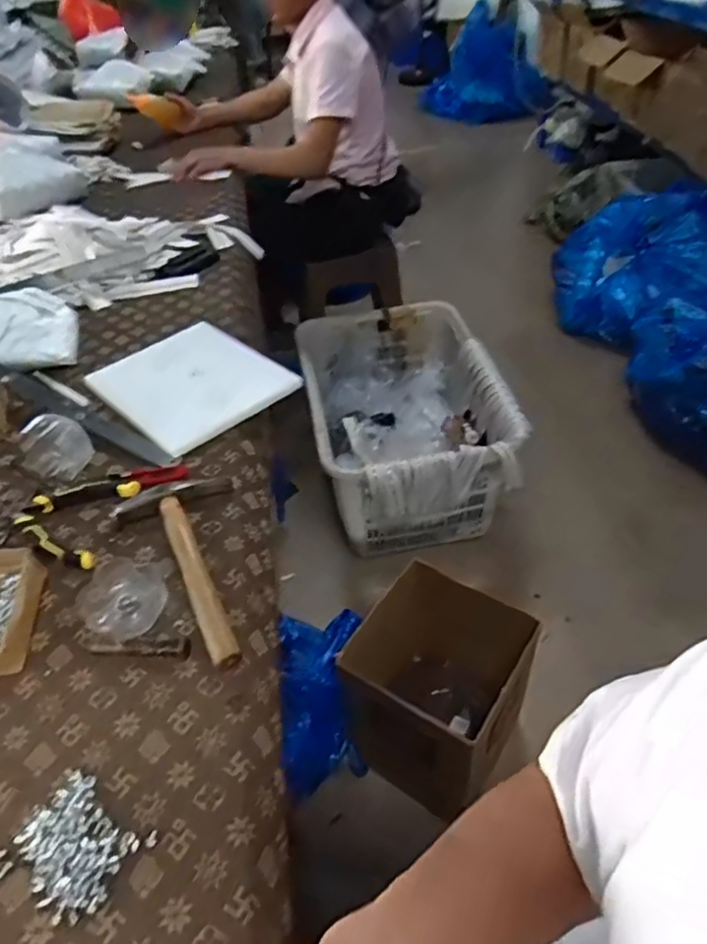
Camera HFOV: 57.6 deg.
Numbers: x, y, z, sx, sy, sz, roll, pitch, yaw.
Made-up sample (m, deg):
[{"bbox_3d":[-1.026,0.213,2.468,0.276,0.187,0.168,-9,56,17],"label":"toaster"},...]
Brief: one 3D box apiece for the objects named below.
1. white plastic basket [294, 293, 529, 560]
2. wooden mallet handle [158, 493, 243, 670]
[{"bbox_3d":[0.124,-0.122,1.668,0.456,0.315,0.662,-10,44,-5],"label":"white plastic basket"},{"bbox_3d":[-0.156,0.100,0.634,0.025,0.033,0.221,-19,48,-17],"label":"wooden mallet handle"}]

